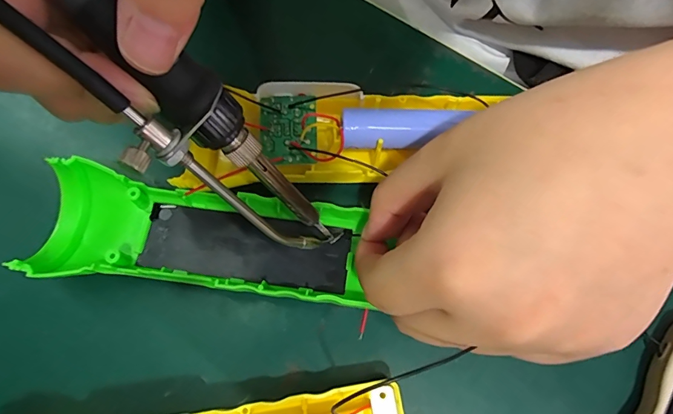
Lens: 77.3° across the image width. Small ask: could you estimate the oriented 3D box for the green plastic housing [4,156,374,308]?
[{"bbox_3d":[-0.061,0.014,0.187,0.142,0.023,0.045,9,70,2],"label":"green plastic housing"}]

